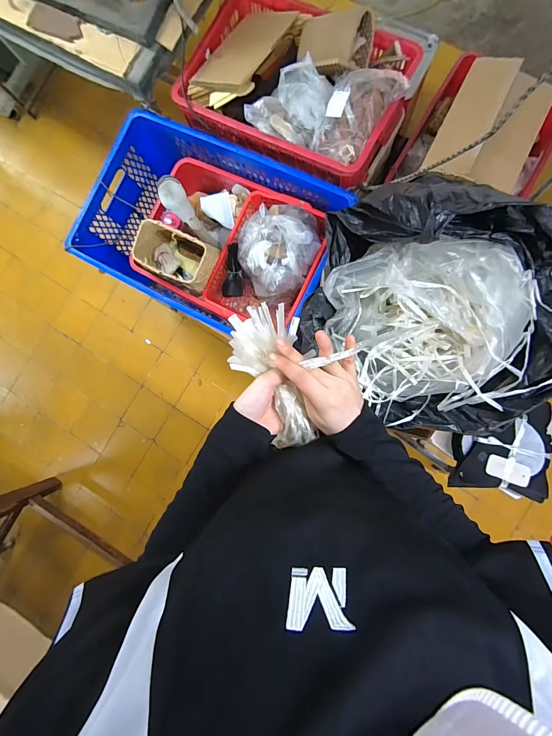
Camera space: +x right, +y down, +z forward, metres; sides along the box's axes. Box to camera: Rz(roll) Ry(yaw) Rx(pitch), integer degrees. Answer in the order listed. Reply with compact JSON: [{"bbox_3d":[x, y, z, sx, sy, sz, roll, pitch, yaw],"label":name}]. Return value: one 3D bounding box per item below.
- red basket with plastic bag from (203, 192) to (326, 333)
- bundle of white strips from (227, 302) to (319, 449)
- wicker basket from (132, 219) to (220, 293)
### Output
[{"bbox_3d":[-0.027,-0.352,1.016,0.289,0.213,0.371,25,90,6],"label":"red basket with plastic bag"},{"bbox_3d":[0.003,0.018,0.380,0.087,0.056,0.185,-20,101,3],"label":"bundle of white strips"},{"bbox_3d":[-0.322,-0.357,1.044,0.249,0.146,0.153,22,90,6],"label":"wicker basket"}]

